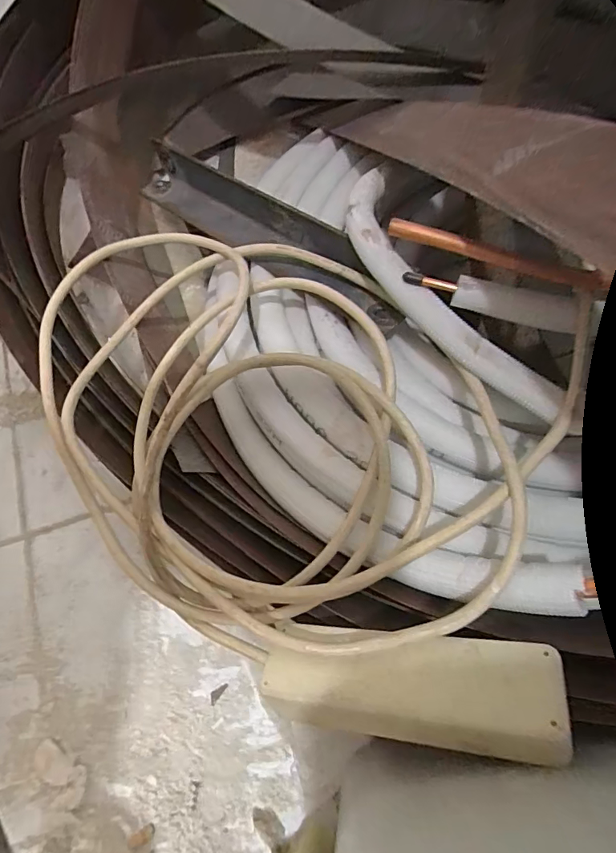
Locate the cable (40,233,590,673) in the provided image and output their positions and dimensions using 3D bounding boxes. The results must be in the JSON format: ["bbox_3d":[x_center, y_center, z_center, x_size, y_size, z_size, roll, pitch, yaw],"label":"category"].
[{"bbox_3d":[-0.047,-0.014,0.411,0.454,0.095,0.351,23,70,12],"label":"cable"}]

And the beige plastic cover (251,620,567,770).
[{"bbox_3d":[0.060,0.171,0.308,0.192,0.032,0.066,-8,65,25],"label":"beige plastic cover"}]

